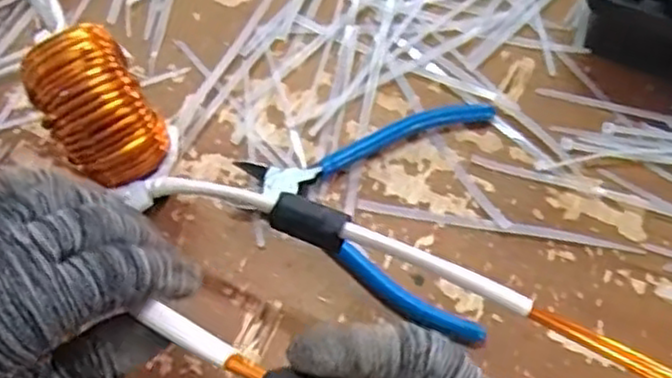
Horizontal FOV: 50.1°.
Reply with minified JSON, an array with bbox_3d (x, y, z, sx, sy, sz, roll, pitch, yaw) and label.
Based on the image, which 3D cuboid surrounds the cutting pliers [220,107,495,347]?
[{"bbox_3d":[0.014,0.007,0.387,0.136,0.011,0.138,5,66,3],"label":"cutting pliers"}]

